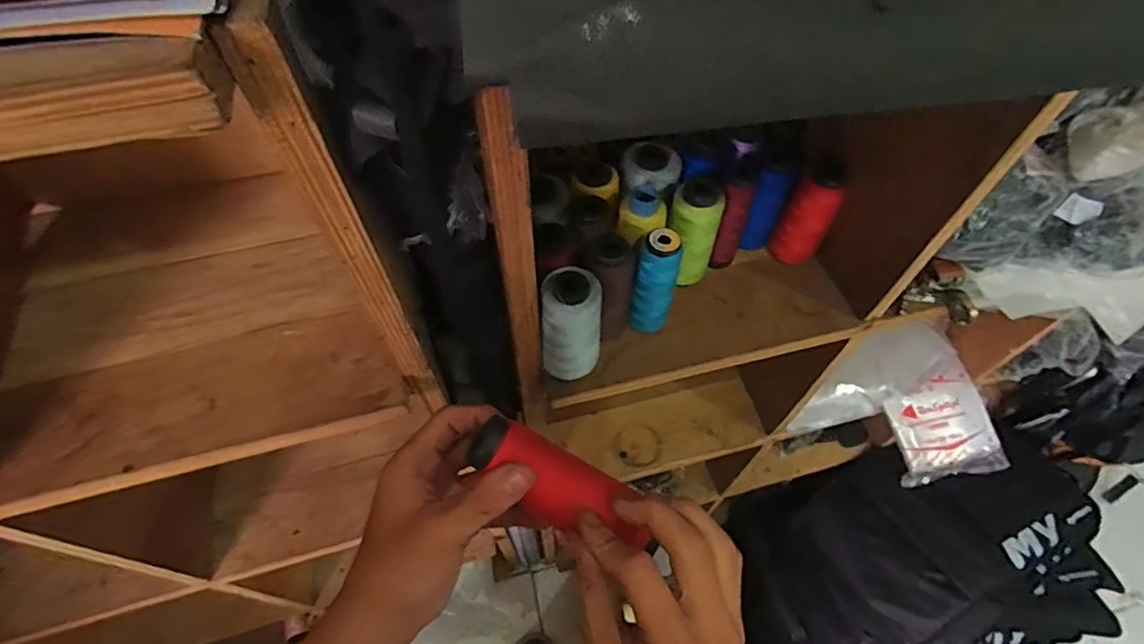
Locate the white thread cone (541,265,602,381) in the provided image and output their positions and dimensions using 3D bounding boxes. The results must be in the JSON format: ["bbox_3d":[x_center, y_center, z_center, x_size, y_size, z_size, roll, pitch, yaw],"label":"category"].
[{"bbox_3d":[0.000,0.006,0.444,0.048,0.105,0.045,10,57,6],"label":"white thread cone"}]

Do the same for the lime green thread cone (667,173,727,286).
[{"bbox_3d":[0.114,-0.085,0.502,0.047,0.105,0.042,-28,61,-17],"label":"lime green thread cone"}]

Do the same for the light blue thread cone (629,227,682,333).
[{"bbox_3d":[0.073,-0.033,0.465,0.035,0.102,0.034,10,57,7],"label":"light blue thread cone"}]

